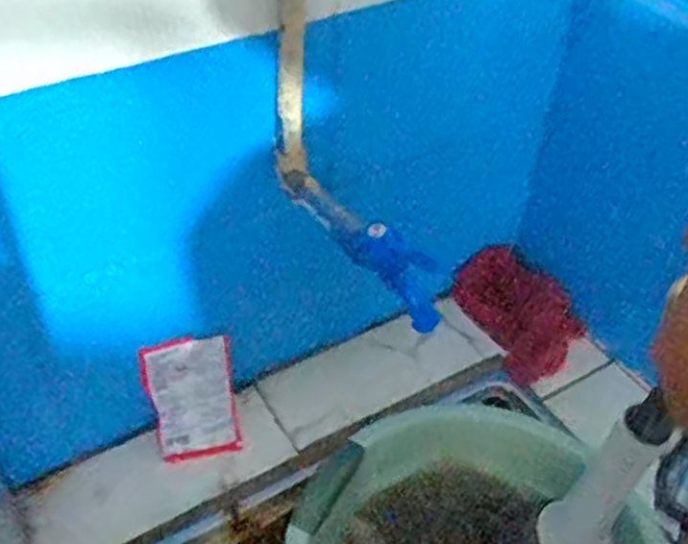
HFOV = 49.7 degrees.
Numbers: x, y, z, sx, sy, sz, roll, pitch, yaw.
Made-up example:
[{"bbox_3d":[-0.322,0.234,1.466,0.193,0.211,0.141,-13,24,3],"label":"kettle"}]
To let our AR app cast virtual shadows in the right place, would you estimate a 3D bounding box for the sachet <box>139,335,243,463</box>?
[{"bbox_3d":[-0.156,0.131,0.773,0.087,0.134,0.012,-12,14,-19],"label":"sachet"}]

